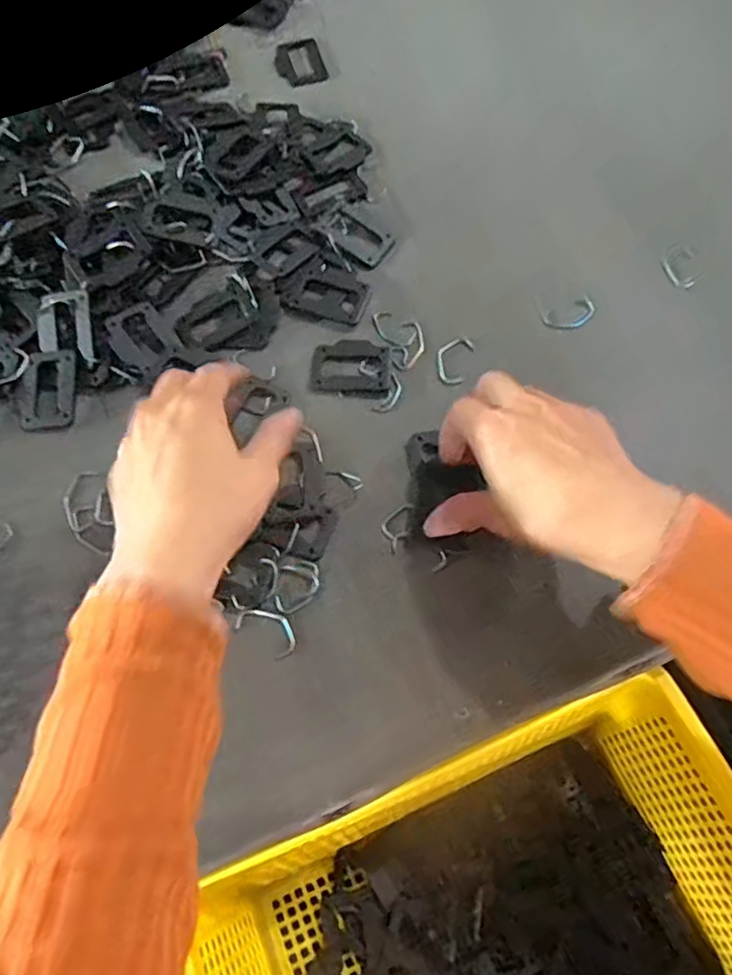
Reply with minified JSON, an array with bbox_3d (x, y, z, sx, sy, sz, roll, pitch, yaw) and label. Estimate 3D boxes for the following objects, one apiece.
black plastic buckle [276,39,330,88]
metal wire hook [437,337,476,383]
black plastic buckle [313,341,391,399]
[{"bbox_3d":[-0.054,-0.345,0.528,0.038,0.004,0.055,-17,67,-6],"label":"black plastic buckle"},{"bbox_3d":[0.056,-0.082,0.416,0.021,0.006,0.035,19,67,10],"label":"metal wire hook"},{"bbox_3d":[-0.009,-0.077,0.413,0.049,0.004,0.041,4,67,3],"label":"black plastic buckle"}]

